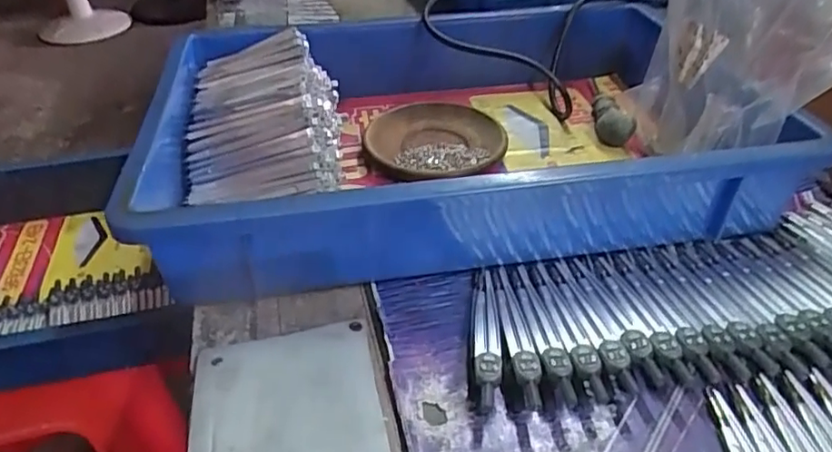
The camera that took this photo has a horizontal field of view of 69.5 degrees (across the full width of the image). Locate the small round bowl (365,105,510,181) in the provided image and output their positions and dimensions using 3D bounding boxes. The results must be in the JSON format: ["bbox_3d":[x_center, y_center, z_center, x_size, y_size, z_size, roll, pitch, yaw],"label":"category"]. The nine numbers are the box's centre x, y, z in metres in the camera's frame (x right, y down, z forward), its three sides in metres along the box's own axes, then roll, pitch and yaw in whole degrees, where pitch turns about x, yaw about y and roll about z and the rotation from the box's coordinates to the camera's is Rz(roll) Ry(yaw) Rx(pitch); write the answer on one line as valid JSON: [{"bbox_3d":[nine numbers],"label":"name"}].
[{"bbox_3d":[0.016,-0.069,0.496,0.111,0.021,0.095,0,38,4],"label":"small round bowl"}]

